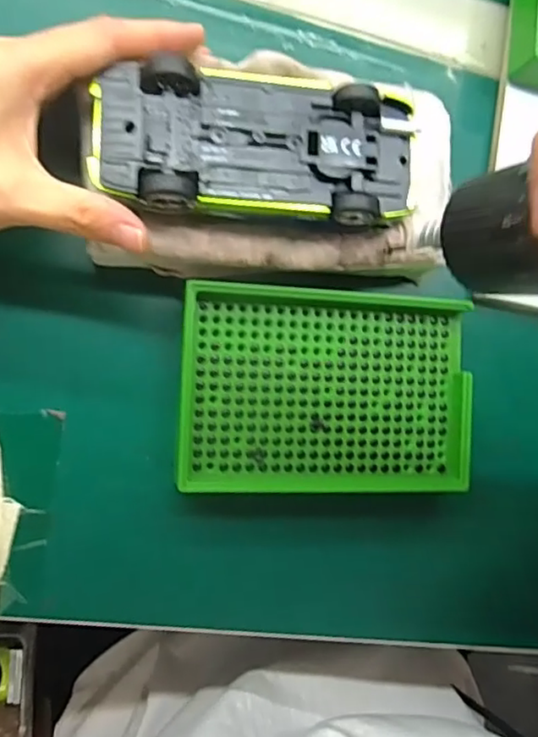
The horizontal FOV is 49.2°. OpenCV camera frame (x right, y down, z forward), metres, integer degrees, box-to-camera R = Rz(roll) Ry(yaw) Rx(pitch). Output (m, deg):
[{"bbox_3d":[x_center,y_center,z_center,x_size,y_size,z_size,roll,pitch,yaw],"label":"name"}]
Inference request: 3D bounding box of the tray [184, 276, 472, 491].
[{"bbox_3d":[0.028,0.011,0.271,0.135,0.011,0.093,3,88,-13],"label":"tray"}]

